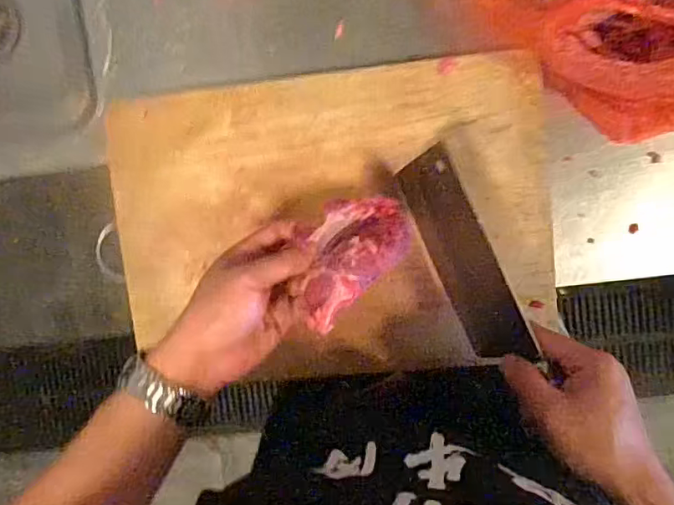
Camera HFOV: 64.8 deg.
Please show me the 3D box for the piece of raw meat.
[{"bbox_3d":[0.004,0.000,0.361,0.058,0.040,0.095,44,98,1],"label":"piece of raw meat"}]

